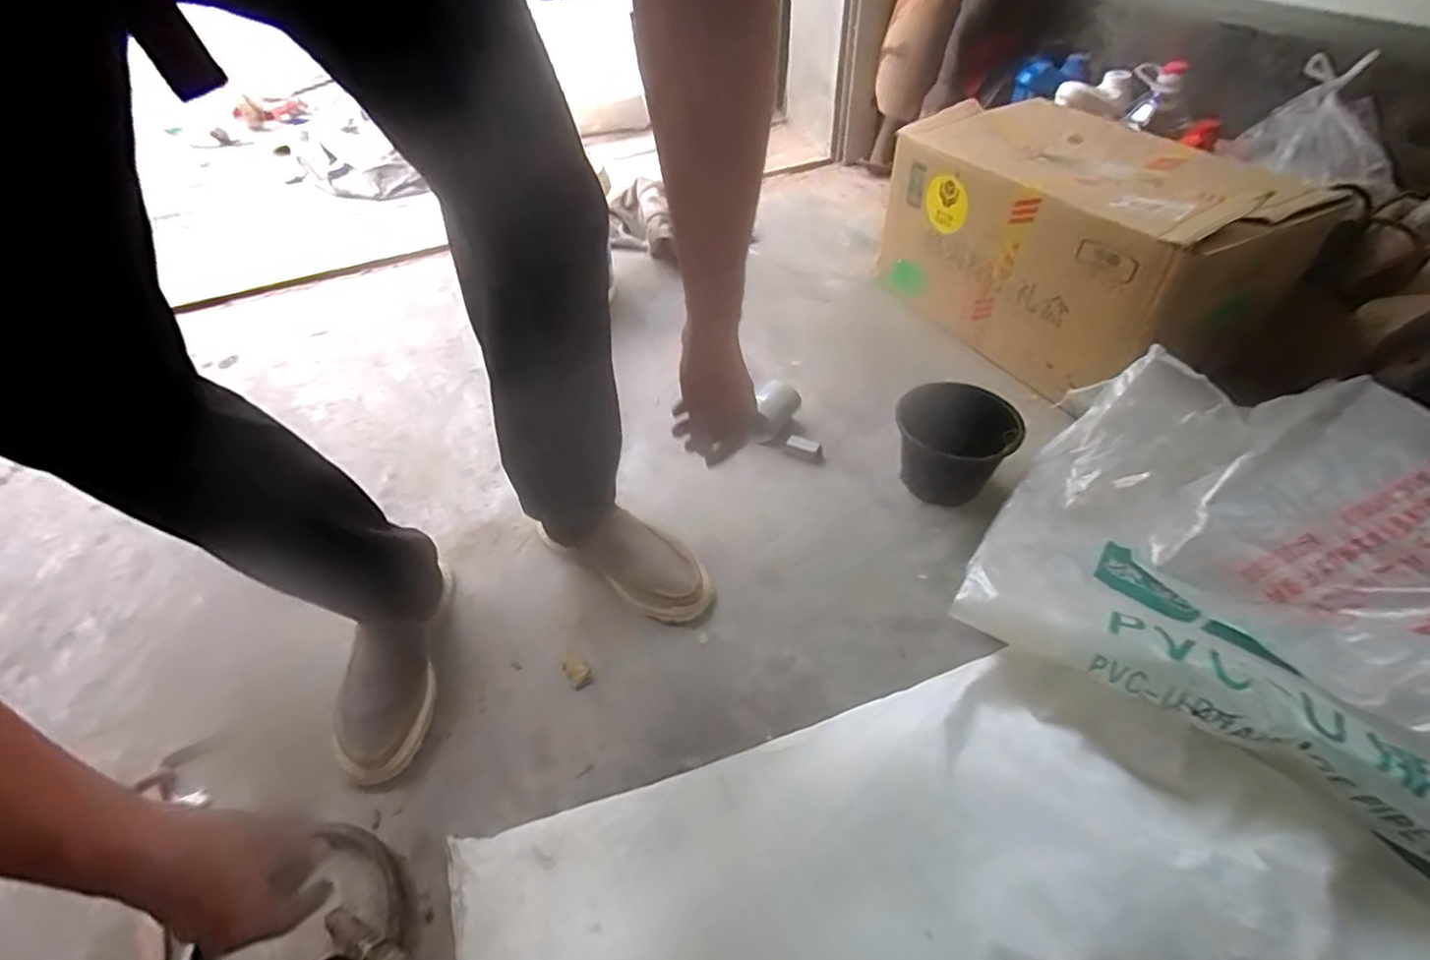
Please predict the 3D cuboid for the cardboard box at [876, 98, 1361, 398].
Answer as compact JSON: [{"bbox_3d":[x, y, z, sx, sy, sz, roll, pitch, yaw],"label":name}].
[{"bbox_3d":[0.630,-0.421,1.144,0.411,0.320,0.571,-21,48,-16],"label":"cardboard box"}]

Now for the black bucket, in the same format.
[{"bbox_3d":[0.344,-0.048,0.925,0.142,0.120,0.145,-2,46,2],"label":"black bucket"}]

